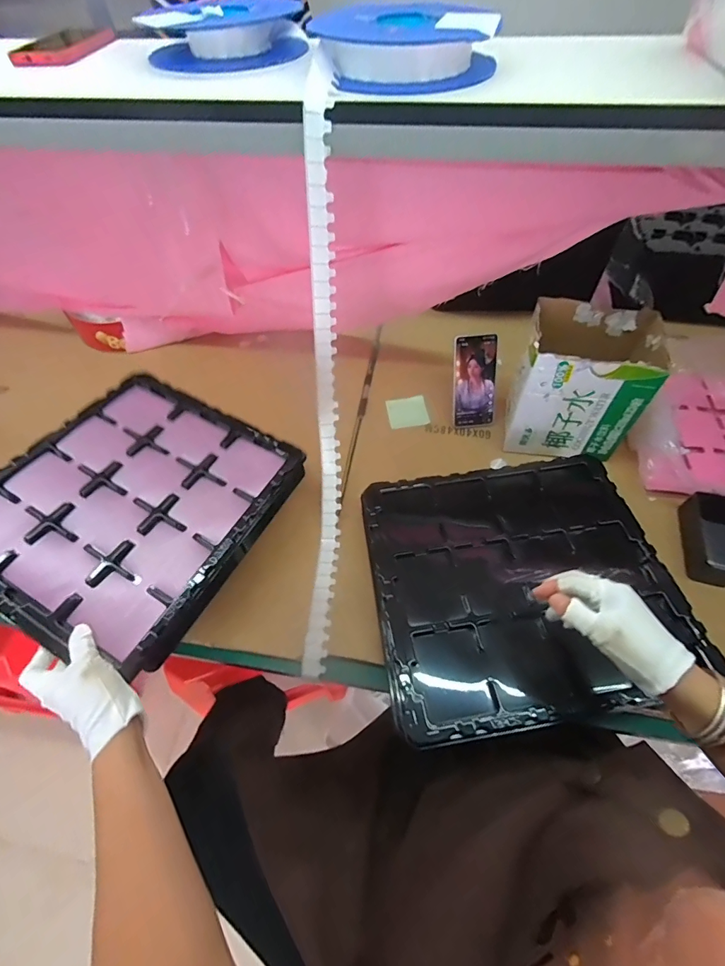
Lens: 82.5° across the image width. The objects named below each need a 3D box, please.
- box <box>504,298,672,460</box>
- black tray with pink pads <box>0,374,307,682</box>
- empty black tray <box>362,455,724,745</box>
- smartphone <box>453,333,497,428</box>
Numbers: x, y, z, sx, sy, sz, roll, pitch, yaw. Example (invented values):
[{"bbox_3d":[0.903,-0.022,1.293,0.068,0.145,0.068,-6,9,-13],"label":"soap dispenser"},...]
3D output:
[{"bbox_3d":[0.356,-0.168,0.690,0.188,0.196,0.152,10,56,8],"label":"box"},{"bbox_3d":[-0.311,0.025,0.565,0.347,0.042,0.355,24,60,17],"label":"black tray with pink pads"},{"bbox_3d":[0.206,0.136,0.570,0.370,0.079,0.331,-7,56,-4],"label":"empty black tray"},{"bbox_3d":[0.205,-0.184,0.752,0.077,0.162,0.011,-7,22,-4],"label":"smartphone"}]

